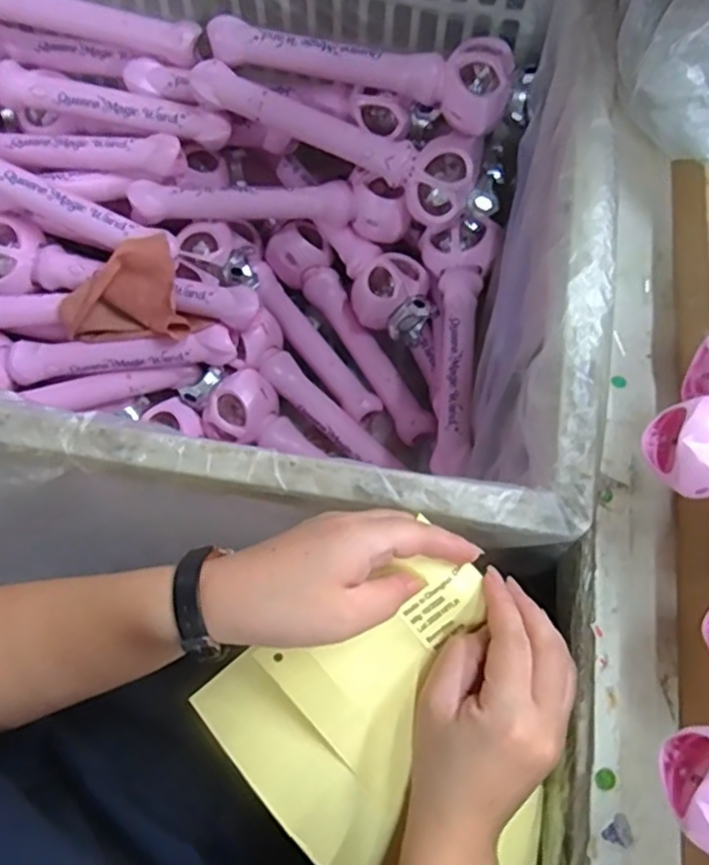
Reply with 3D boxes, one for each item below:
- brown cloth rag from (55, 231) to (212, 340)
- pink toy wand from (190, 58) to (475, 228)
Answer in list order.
[{"bbox_3d":[-0.260,-0.143,0.751,0.151,0.026,0.116,-24,106,11],"label":"brown cloth rag"},{"bbox_3d":[-0.019,-0.343,0.760,0.334,0.086,0.067,23,69,9],"label":"pink toy wand"}]

